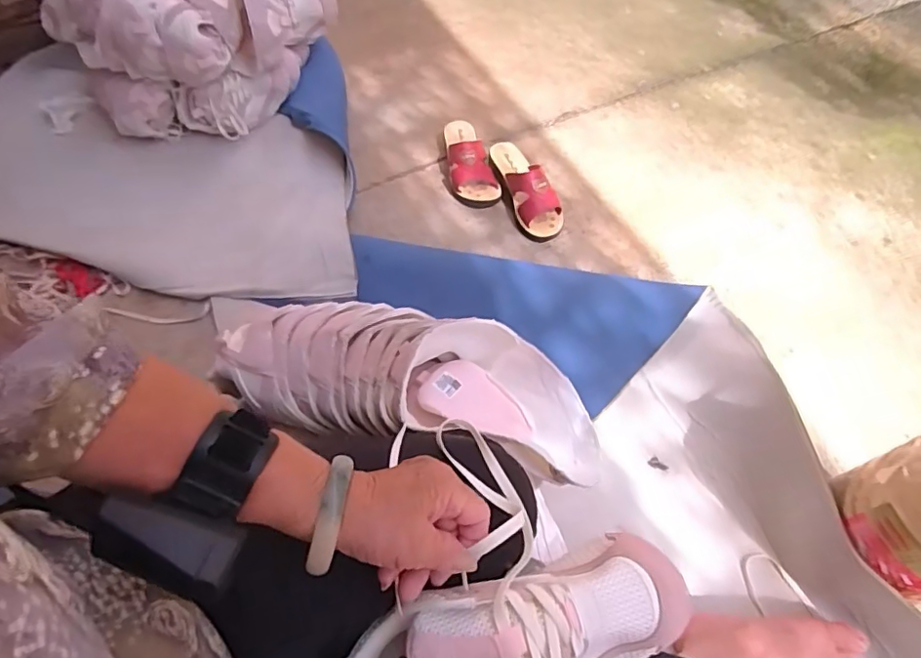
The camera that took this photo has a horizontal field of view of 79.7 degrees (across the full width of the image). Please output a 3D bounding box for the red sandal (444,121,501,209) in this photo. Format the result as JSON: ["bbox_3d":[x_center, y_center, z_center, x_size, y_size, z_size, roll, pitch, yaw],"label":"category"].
[{"bbox_3d":[0.018,-0.344,1.104,0.092,0.074,0.219,-8,59,-5],"label":"red sandal"}]

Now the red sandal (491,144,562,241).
[{"bbox_3d":[0.122,-0.271,1.053,0.077,0.081,0.220,-20,61,-12],"label":"red sandal"}]

